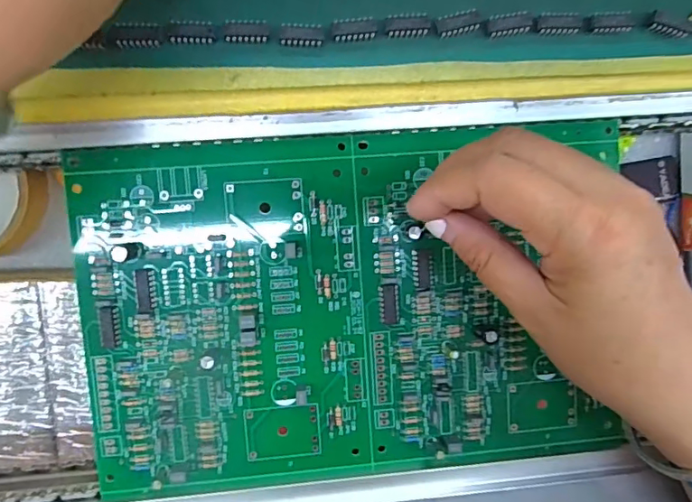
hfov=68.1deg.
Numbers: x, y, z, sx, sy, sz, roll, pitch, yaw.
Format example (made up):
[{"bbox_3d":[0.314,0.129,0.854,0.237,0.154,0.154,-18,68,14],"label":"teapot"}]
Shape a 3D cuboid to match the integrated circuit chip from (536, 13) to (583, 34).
[{"bbox_3d":[0.095,-0.101,0.228,0.020,0.004,0.009,-3,95,-5],"label":"integrated circuit chip"}]

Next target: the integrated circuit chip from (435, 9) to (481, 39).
[{"bbox_3d":[0.049,-0.100,0.225,0.019,0.005,0.009,-15,96,-4],"label":"integrated circuit chip"}]

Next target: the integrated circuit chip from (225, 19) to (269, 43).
[{"bbox_3d":[-0.042,-0.093,0.218,0.018,0.004,0.008,1,95,-6],"label":"integrated circuit chip"}]

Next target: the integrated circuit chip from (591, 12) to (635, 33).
[{"bbox_3d":[0.120,-0.103,0.230,0.020,0.004,0.008,-6,96,-5],"label":"integrated circuit chip"}]

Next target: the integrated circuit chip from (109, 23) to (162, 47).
[{"bbox_3d":[-0.087,-0.090,0.213,0.020,0.004,0.009,-4,96,-5],"label":"integrated circuit chip"}]

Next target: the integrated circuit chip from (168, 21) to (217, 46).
[{"bbox_3d":[-0.064,-0.092,0.215,0.019,0.004,0.009,-1,95,-5],"label":"integrated circuit chip"}]

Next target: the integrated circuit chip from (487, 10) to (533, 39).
[{"bbox_3d":[0.072,-0.100,0.227,0.020,0.004,0.009,-11,96,-4],"label":"integrated circuit chip"}]

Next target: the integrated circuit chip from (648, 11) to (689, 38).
[{"bbox_3d":[0.147,-0.103,0.234,0.020,0.004,0.008,10,96,-6],"label":"integrated circuit chip"}]

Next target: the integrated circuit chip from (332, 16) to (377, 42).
[{"bbox_3d":[0.004,-0.095,0.222,0.018,0.007,0.009,-6,96,-5],"label":"integrated circuit chip"}]

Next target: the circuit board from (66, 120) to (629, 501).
[{"bbox_3d":[0.004,0.028,0.249,0.246,0.011,0.166,-4,98,-4],"label":"circuit board"}]

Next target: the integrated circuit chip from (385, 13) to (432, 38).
[{"bbox_3d":[0.027,-0.098,0.223,0.019,0.005,0.010,-4,96,-5],"label":"integrated circuit chip"}]

